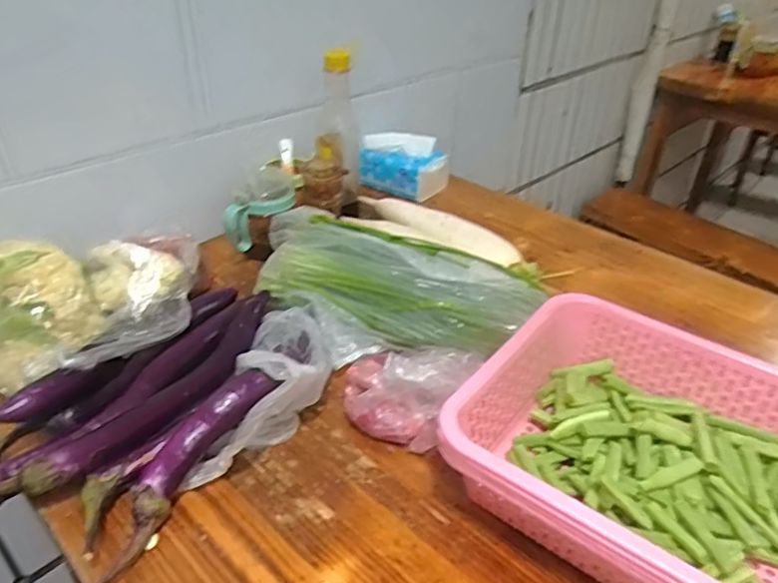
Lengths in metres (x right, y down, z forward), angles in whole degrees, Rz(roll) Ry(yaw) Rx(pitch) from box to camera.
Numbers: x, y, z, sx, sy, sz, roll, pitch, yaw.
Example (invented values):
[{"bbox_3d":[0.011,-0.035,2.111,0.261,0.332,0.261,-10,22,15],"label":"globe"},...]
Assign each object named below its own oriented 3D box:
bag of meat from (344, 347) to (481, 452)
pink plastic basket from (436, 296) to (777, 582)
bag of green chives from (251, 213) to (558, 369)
[{"bbox_3d":[0.018,0.083,0.548,0.129,0.089,0.098,25,40,30],"label":"bag of meat"},{"bbox_3d":[0.230,0.141,0.452,0.329,0.081,0.241,25,40,30],"label":"pink plastic basket"},{"bbox_3d":[-0.019,-0.015,0.652,0.326,0.060,0.175,22,39,27],"label":"bag of green chives"}]

